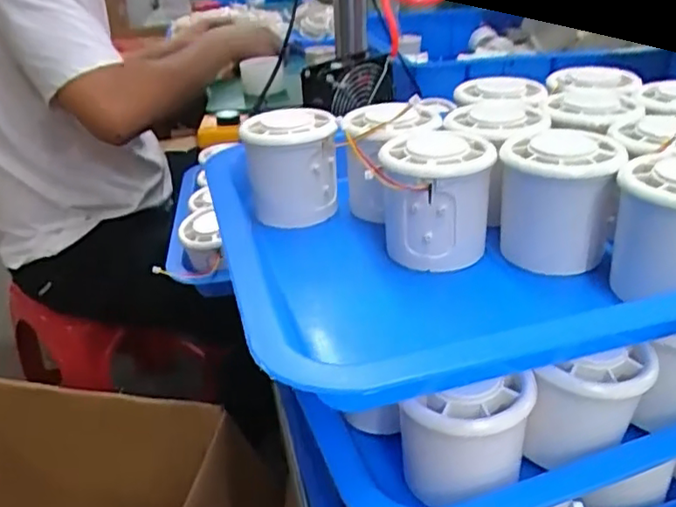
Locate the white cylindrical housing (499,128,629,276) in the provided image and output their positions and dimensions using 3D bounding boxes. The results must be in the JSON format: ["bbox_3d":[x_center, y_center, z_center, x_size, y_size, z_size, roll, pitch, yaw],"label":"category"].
[{"bbox_3d":[0.113,-0.030,0.326,0.056,0.059,0.057,12,33,23],"label":"white cylindrical housing"}]

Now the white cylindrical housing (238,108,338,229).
[{"bbox_3d":[-0.028,-0.052,0.387,0.053,0.057,0.053,-4,30,-2],"label":"white cylindrical housing"}]

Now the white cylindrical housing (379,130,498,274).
[{"bbox_3d":[0.051,-0.029,0.333,0.055,0.057,0.062,1,30,6],"label":"white cylindrical housing"}]

